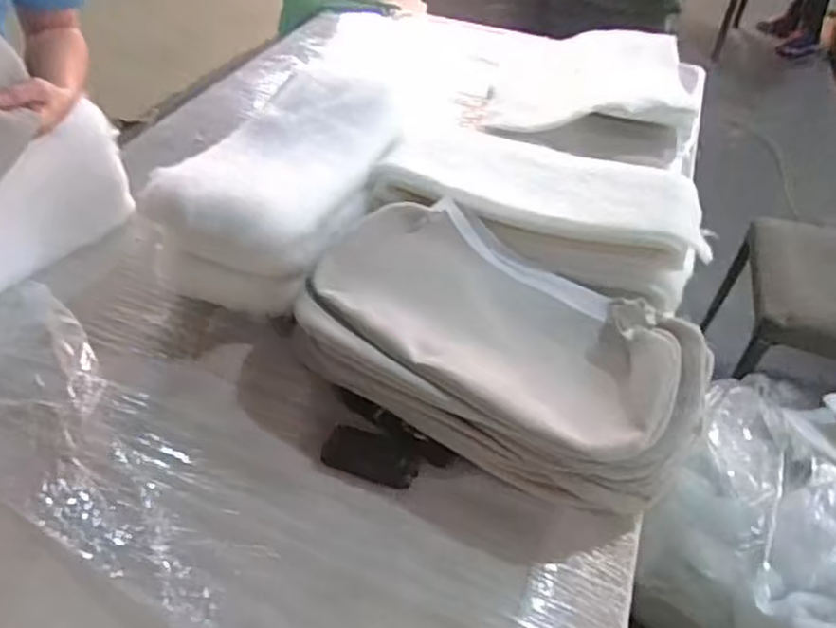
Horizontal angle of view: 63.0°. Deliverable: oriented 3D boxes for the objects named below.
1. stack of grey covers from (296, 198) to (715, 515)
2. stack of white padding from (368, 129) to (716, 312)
[{"bbox_3d":[0.109,0.031,0.850,0.472,0.122,0.316,21,45,16],"label":"stack of grey covers"},{"bbox_3d":[0.187,-0.173,1.028,0.472,0.095,0.237,20,44,16],"label":"stack of white padding"}]

